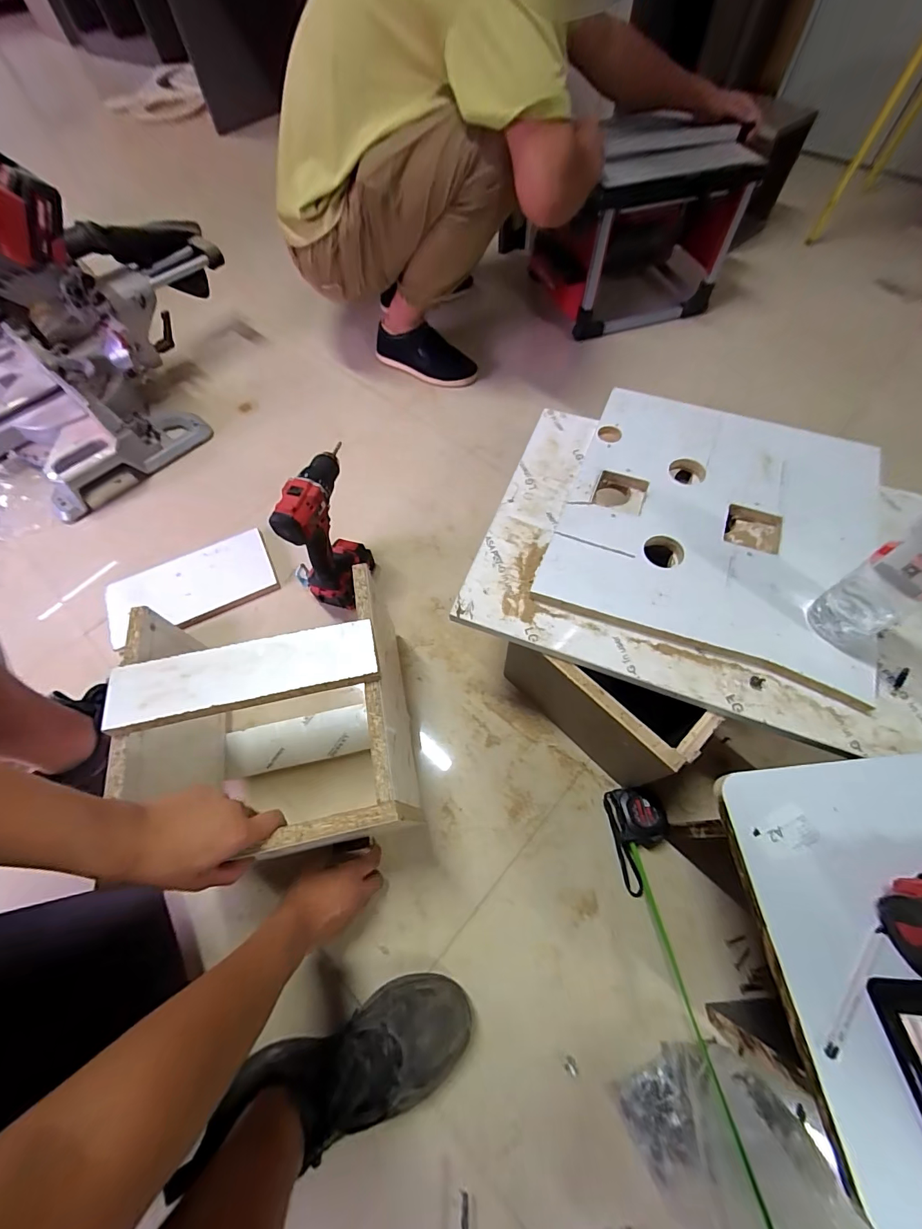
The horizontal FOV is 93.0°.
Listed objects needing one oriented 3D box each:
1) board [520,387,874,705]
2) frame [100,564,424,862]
[{"bbox_3d":[0.342,-0.133,0.589,0.382,0.036,0.400,21,65,11],"label":"board"},{"bbox_3d":[-0.232,0.144,0.587,0.297,0.245,0.309,-13,63,-6],"label":"frame"}]

